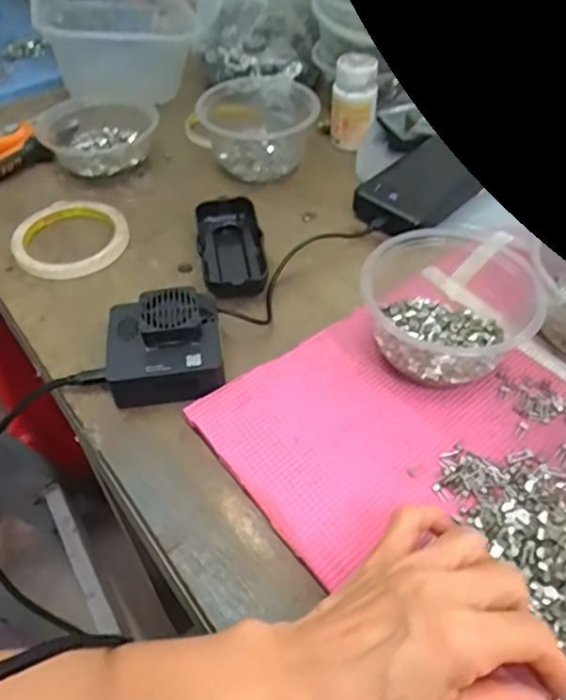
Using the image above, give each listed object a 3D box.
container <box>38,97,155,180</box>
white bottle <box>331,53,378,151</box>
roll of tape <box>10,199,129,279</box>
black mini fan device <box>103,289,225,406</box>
[{"bbox_3d":[-0.189,-0.222,0.616,0.113,0.042,0.111,-23,52,-16],"label":"container"},{"bbox_3d":[0.072,-0.251,0.607,0.043,0.078,0.046,4,50,7],"label":"white bottle"},{"bbox_3d":[-0.189,-0.102,0.534,0.098,0.013,0.097,-2,50,2],"label":"roll of tape"},{"bbox_3d":[-0.082,-0.003,0.421,0.076,0.043,0.071,-5,50,-1],"label":"black mini fan device"}]

